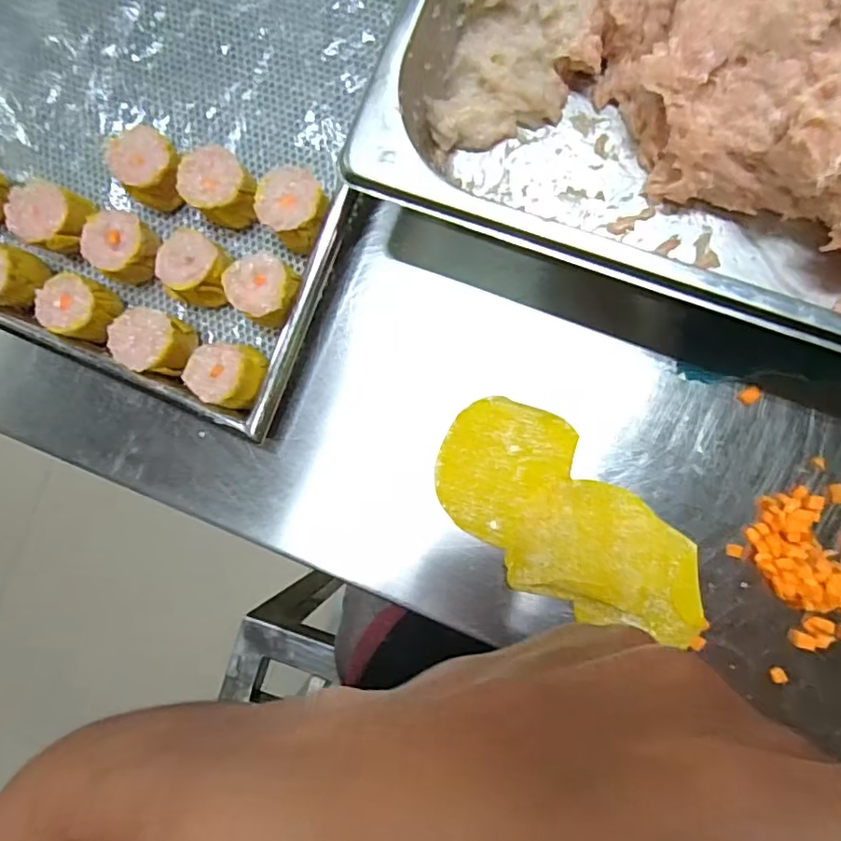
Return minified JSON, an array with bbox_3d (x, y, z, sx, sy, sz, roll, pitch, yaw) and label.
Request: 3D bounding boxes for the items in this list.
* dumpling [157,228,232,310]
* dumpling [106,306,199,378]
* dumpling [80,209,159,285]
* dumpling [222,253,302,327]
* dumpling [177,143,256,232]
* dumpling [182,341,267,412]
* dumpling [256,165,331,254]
[{"bbox_3d":[-0.124,-0.083,0.331,0.041,0.032,0.036,20,90,8],"label":"dumpling"},{"bbox_3d":[-0.147,-0.043,0.330,0.040,0.037,0.033,22,91,8],"label":"dumpling"},{"bbox_3d":[-0.166,-0.097,0.340,0.044,0.030,0.034,35,92,7],"label":"dumpling"},{"bbox_3d":[-0.083,-0.070,0.323,0.035,0.036,0.032,0,88,7],"label":"dumpling"},{"bbox_3d":[-0.109,-0.128,0.331,0.033,0.035,0.044,-41,84,4],"label":"dumpling"},{"bbox_3d":[-0.103,-0.024,0.324,0.039,0.034,0.033,13,89,8],"label":"dumpling"},{"bbox_3d":[-0.067,-0.114,0.323,0.034,0.038,0.039,-42,83,4],"label":"dumpling"}]

